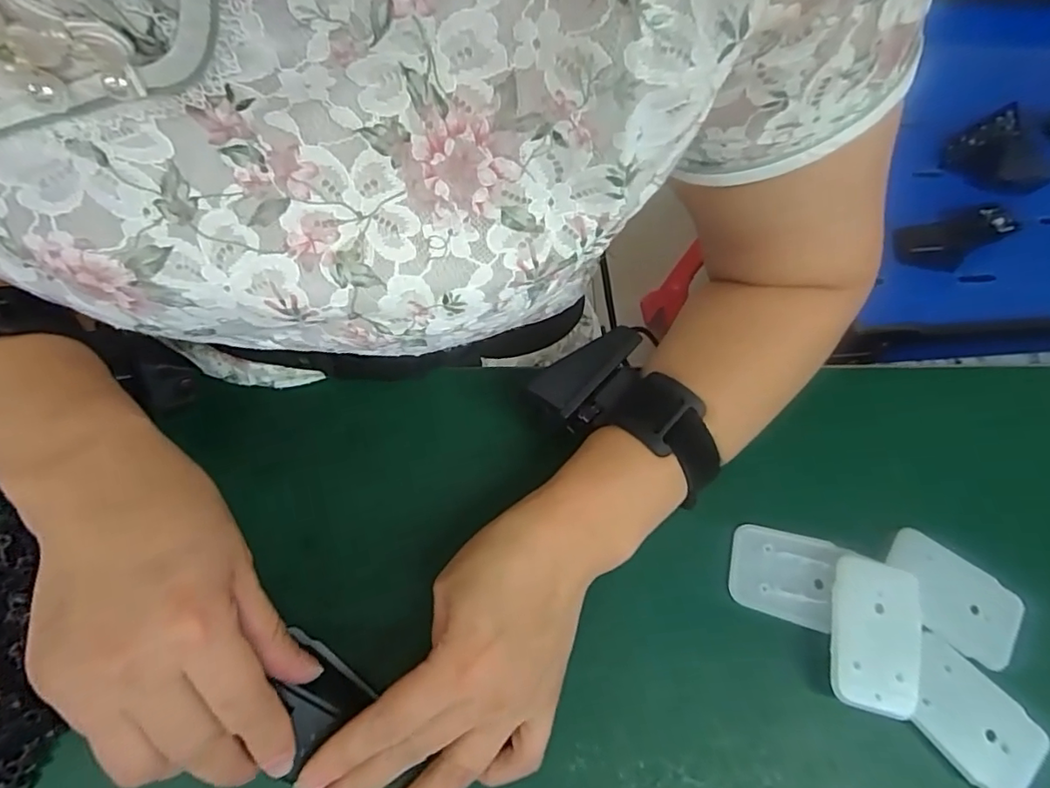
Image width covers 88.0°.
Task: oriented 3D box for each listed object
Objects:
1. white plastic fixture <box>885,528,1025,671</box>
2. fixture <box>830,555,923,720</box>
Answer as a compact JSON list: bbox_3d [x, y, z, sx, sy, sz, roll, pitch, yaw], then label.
[{"bbox_3d":[0.217,0.103,0.277,0.062,0.006,0.043,32,81,20],"label":"white plastic fixture"},{"bbox_3d":[0.171,0.118,0.266,0.040,0.011,0.068,11,68,2],"label":"fixture"}]

